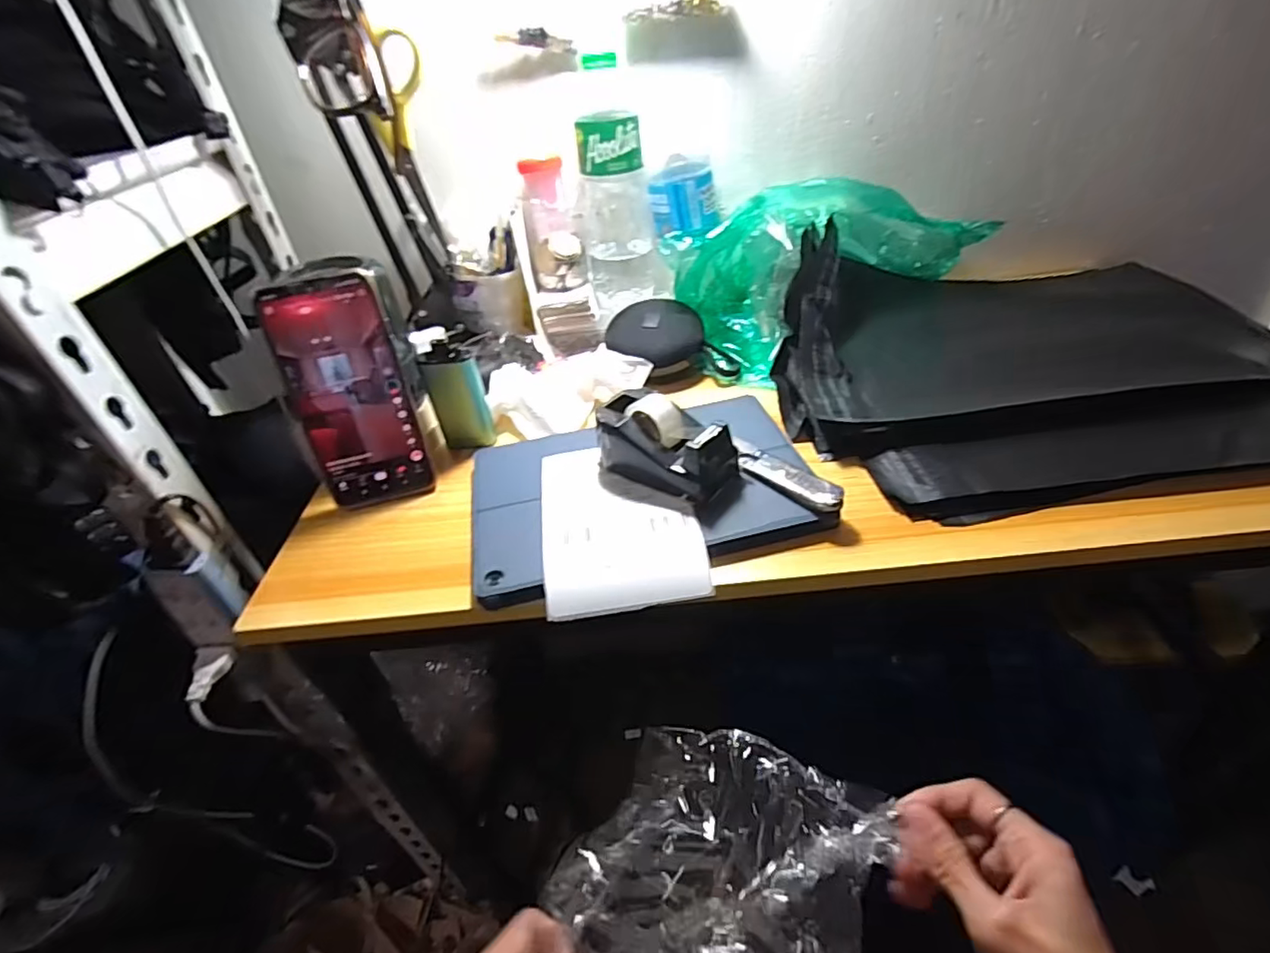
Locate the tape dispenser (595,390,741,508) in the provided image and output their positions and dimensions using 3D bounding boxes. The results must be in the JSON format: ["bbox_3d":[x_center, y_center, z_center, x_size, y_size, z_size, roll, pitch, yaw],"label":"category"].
[{"bbox_3d":[0.020,-0.025,0.410,0.099,0.049,0.054,20,46,29],"label":"tape dispenser"}]

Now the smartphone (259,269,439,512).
[{"bbox_3d":[-0.204,-0.057,0.418,0.073,0.163,0.008,-14,23,-11],"label":"smartphone"}]

